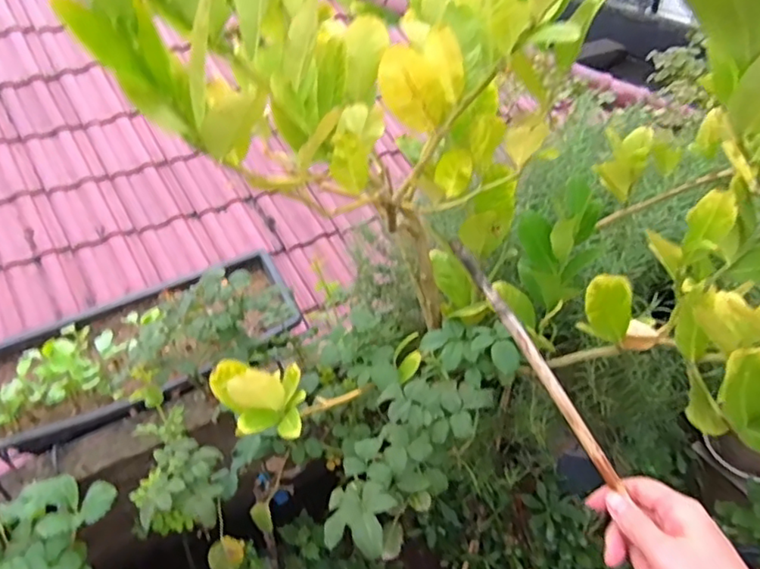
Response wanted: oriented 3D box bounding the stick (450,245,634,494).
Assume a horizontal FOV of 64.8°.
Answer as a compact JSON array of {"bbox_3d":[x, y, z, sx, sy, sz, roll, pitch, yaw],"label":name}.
[{"bbox_3d":[0.125,0.055,0.504,0.011,0.012,0.232,-22,67,-20],"label":"stick"}]

